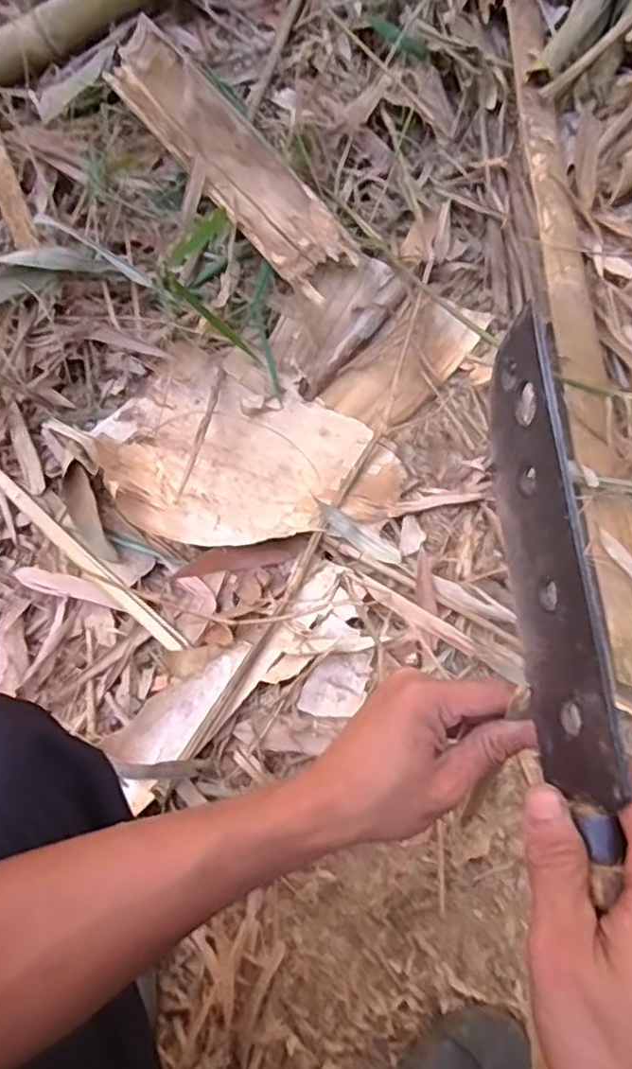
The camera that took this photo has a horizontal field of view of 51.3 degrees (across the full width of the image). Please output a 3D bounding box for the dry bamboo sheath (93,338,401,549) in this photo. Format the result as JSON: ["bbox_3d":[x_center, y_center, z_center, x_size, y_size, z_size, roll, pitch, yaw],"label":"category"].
[{"bbox_3d":[-0.094,-0.088,0.795,0.376,0.081,0.245,27,80,5],"label":"dry bamboo sheath"}]

